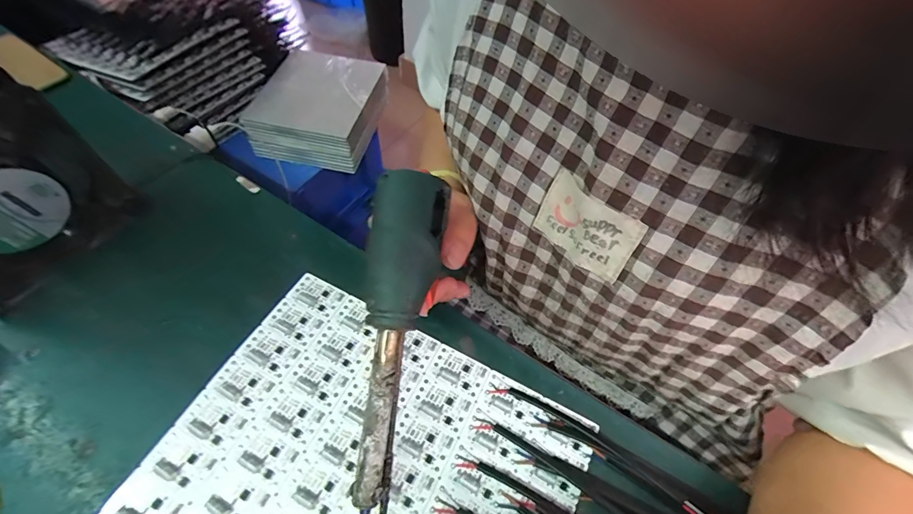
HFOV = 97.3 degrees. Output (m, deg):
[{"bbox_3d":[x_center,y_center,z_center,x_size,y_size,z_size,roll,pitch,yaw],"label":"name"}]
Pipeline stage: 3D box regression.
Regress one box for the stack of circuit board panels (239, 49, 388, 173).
[{"bbox_3d":[-0.283,-0.317,0.829,0.231,0.086,0.274,11,55,5],"label":"stack of circuit board panels"}]

